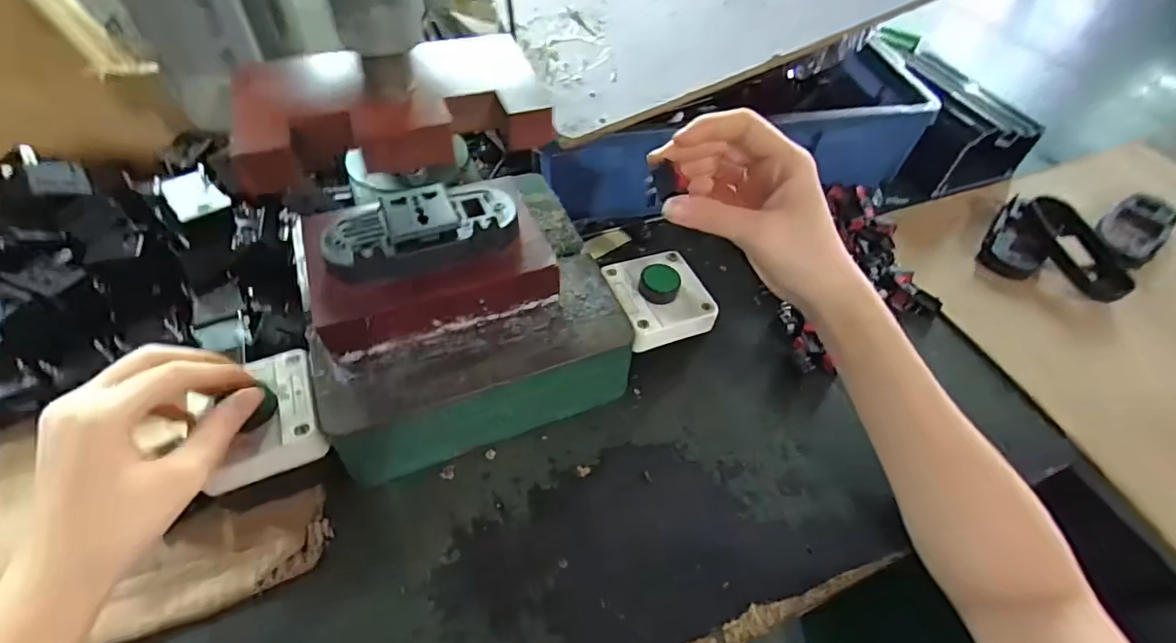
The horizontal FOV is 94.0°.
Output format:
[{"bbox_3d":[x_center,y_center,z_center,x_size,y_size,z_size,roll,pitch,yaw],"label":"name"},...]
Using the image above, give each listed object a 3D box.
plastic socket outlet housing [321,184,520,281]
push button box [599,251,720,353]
[{"bbox_3d":[-0.100,-0.058,0.329,0.111,0.020,0.058,-18,55,-18],"label":"plastic socket outlet housing"},{"bbox_3d":[0.052,-0.022,0.389,0.067,0.031,0.071,-14,54,-15],"label":"push button box"}]

